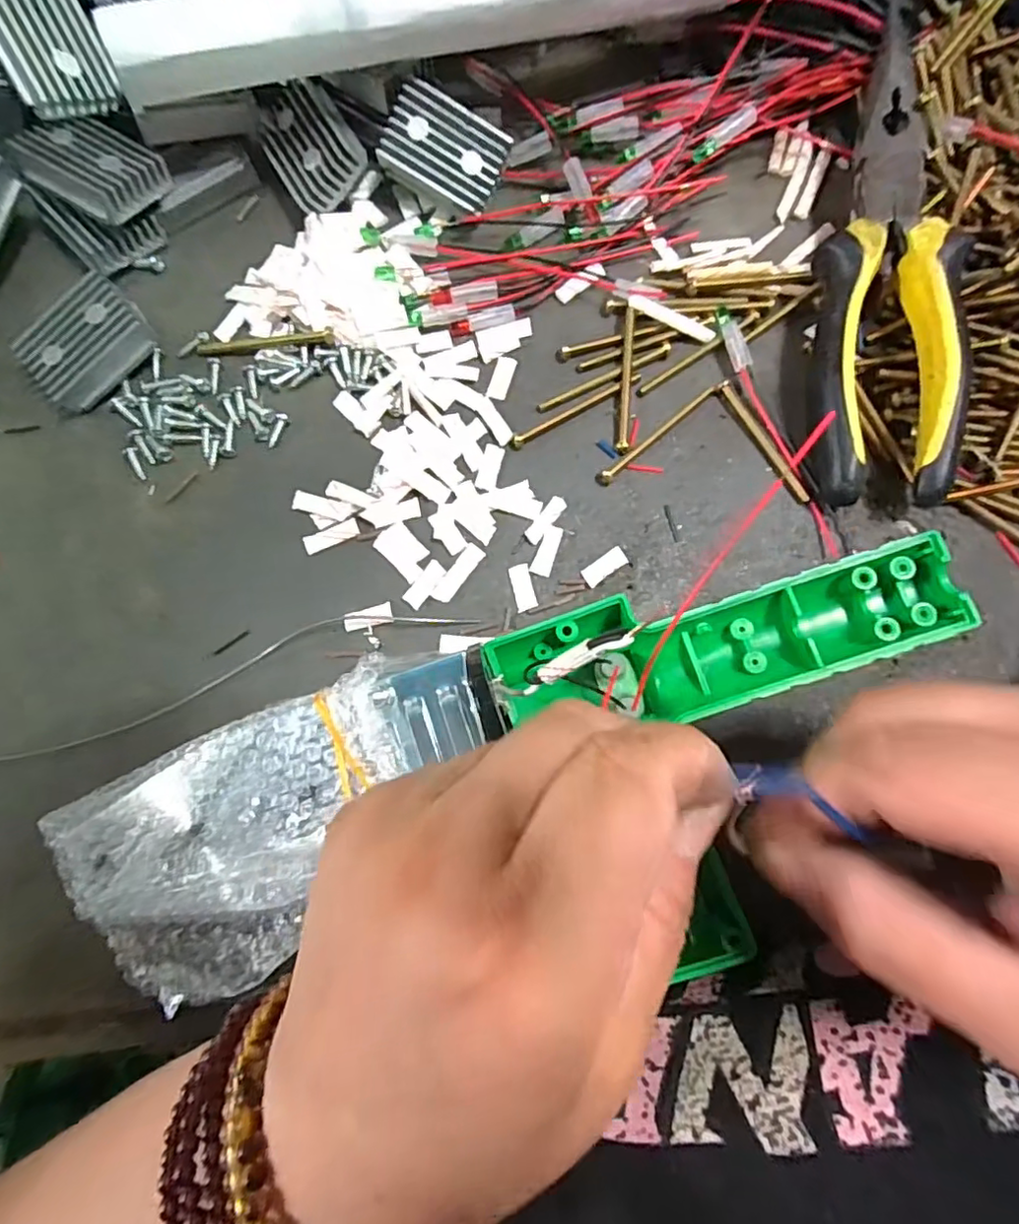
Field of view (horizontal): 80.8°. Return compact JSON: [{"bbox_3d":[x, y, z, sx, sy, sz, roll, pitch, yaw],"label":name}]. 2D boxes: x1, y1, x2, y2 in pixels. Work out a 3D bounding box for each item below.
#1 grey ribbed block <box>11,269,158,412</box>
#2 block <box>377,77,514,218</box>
[{"bbox_3d":[-0.165,-0.104,0.233,0.046,0.016,0.031,-40,83,-4],"label":"grey ribbed block"},{"bbox_3d":[-0.026,-0.181,0.238,0.045,0.012,0.034,24,106,-10],"label":"block"}]

